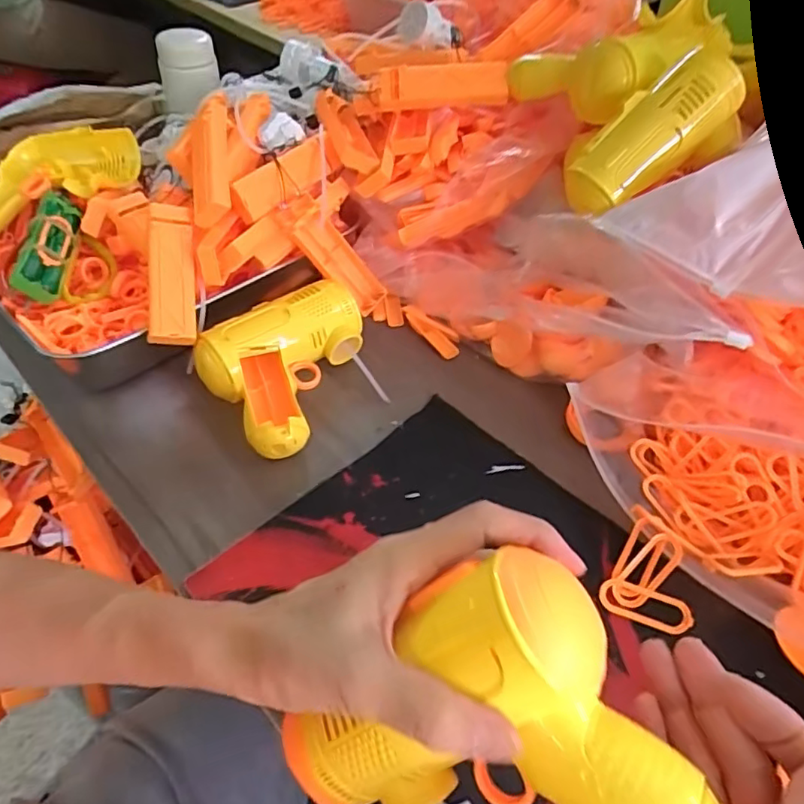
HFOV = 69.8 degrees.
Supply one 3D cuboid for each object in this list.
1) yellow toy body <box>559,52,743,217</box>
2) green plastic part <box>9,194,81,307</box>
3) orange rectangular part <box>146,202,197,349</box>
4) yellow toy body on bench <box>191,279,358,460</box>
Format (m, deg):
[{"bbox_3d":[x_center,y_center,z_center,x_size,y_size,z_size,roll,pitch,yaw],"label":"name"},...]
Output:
[{"bbox_3d":[0.179,-0.194,0.417,0.136,0.044,0.054,-36,52,13],"label":"yellow toy body"},{"bbox_3d":[-0.285,-0.128,0.467,0.029,0.035,0.107,-5,50,-6],"label":"green plastic part"},{"bbox_3d":[-0.171,-0.095,0.429,0.032,0.024,0.108,-3,81,-5],"label":"orange rectangular part"},{"bbox_3d":[-0.077,-0.029,0.446,0.136,0.057,0.107,-35,59,-27],"label":"yellow toy body on bench"}]

